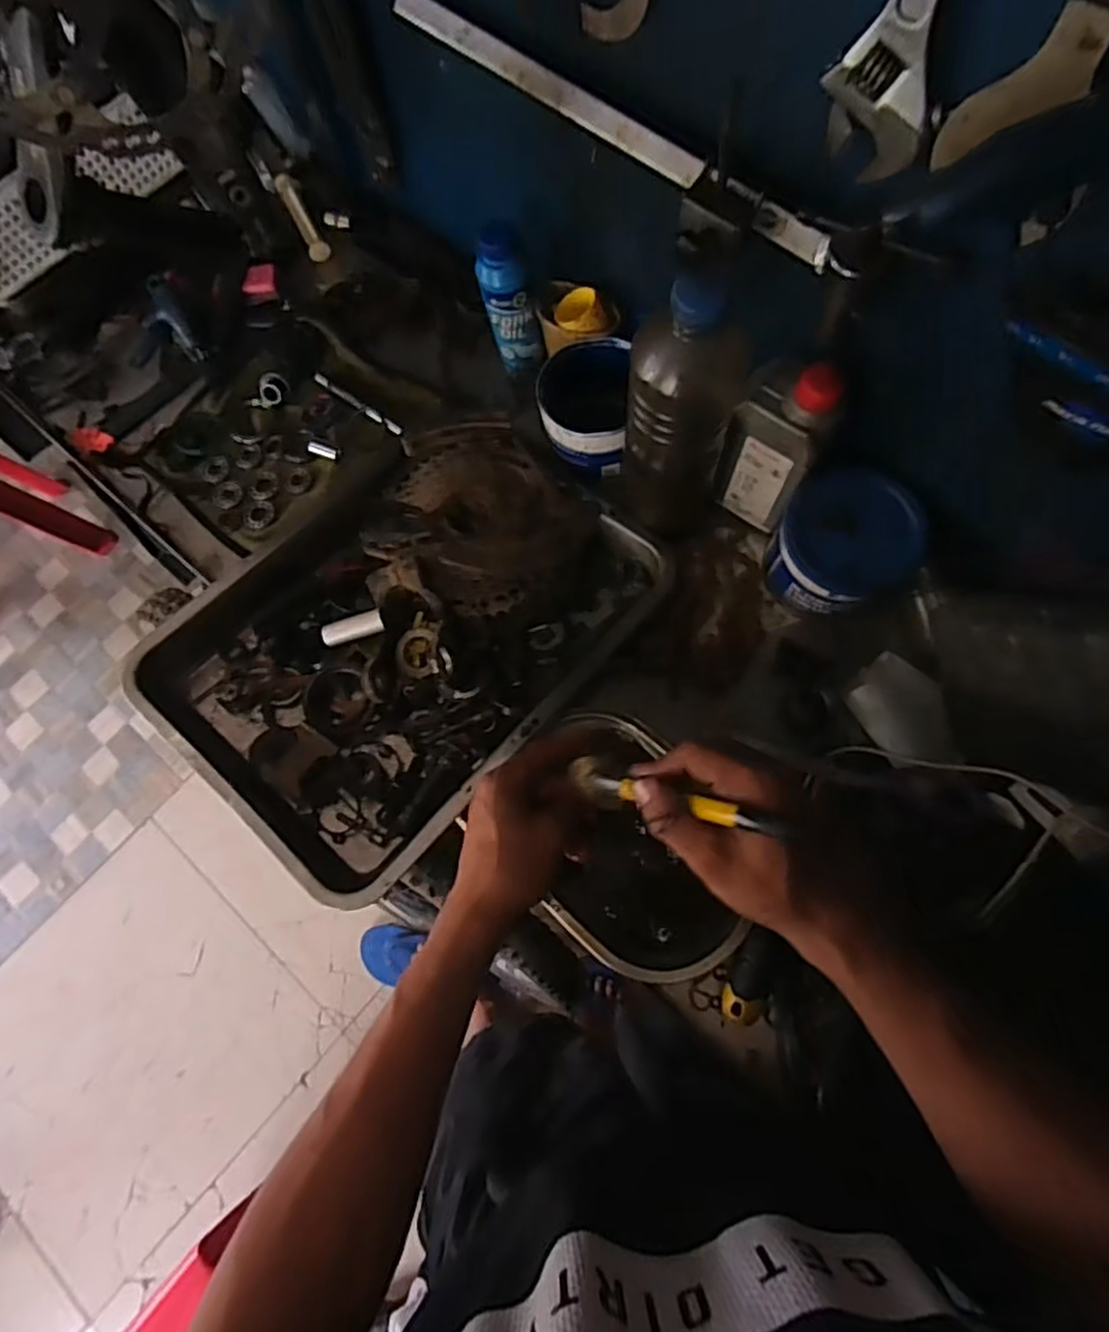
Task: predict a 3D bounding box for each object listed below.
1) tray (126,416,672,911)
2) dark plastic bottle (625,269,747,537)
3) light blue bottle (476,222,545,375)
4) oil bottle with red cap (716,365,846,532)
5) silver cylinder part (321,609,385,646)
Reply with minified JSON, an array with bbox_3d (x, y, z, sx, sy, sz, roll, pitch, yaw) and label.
[{"bbox_3d":[-0.125,-0.038,0.592,0.295,0.073,0.387,39,78,14],"label":"tray"},{"bbox_3d":[0.097,-0.185,0.524,0.081,0.240,0.085,-1,72,3],"label":"dark plastic bottle"},{"bbox_3d":[-0.041,-0.332,0.641,0.048,0.132,0.052,-11,72,0],"label":"light blue bottle"},{"bbox_3d":[0.179,-0.175,0.567,0.064,0.165,0.048,35,77,13],"label":"oil bottle with red cap"},{"bbox_3d":[-0.169,-0.031,0.595,0.051,0.015,0.018,-17,72,-2],"label":"silver cylinder part"}]

